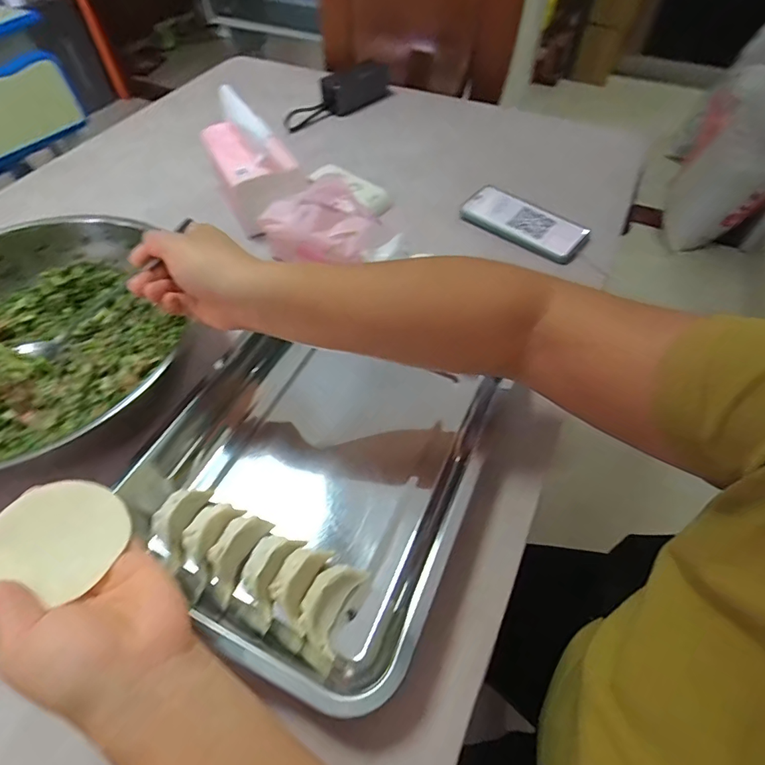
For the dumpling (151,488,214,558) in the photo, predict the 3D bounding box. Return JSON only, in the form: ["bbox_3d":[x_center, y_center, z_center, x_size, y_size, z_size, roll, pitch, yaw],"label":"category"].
[{"bbox_3d":[-0.168,0.110,0.370,0.033,0.027,0.054,15,56,10],"label":"dumpling"}]

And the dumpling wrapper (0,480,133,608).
[{"bbox_3d":[-0.196,0.092,0.273,0.075,0.004,0.065,15,49,-1],"label":"dumpling wrapper"}]

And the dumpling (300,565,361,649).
[{"bbox_3d":[-0.039,0.160,0.328,0.036,0.020,0.057,22,58,15],"label":"dumpling"}]

